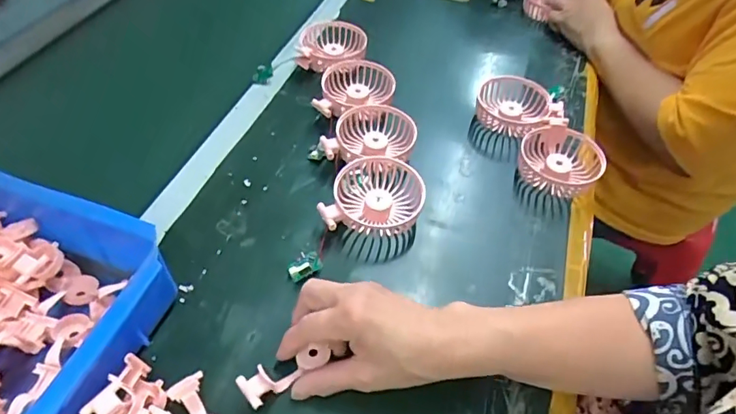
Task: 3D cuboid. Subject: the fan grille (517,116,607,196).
[{"bbox_3d":[0.214,-0.050,0.553,0.087,0.041,0.089,2,50,-3],"label":"fan grille"}]

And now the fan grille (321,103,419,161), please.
[{"bbox_3d":[0.000,-0.077,0.564,0.104,0.033,0.083,-7,51,-9],"label":"fan grille"}]

